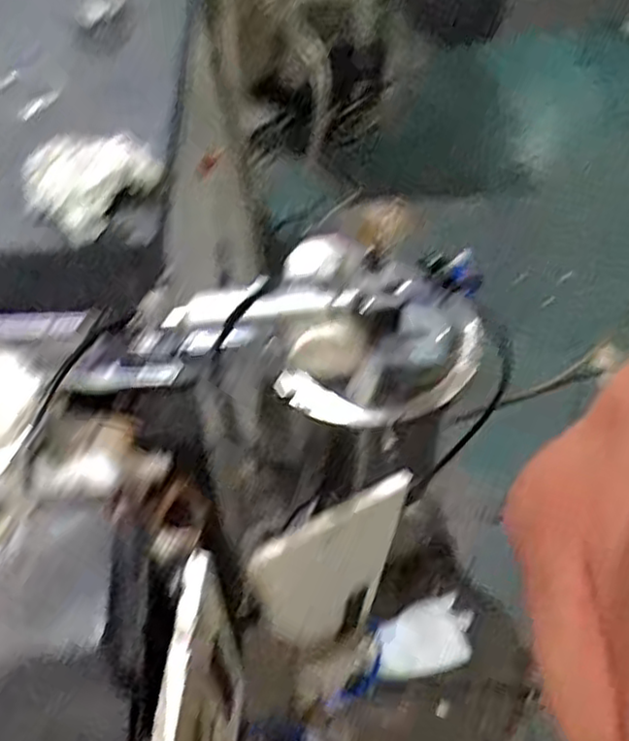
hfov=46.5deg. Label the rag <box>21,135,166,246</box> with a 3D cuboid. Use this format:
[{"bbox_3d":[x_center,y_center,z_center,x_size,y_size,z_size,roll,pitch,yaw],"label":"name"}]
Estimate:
[{"bbox_3d":[-0.212,-0.182,0.689,0.123,0.061,0.099,-12,49,-10],"label":"rag"}]

